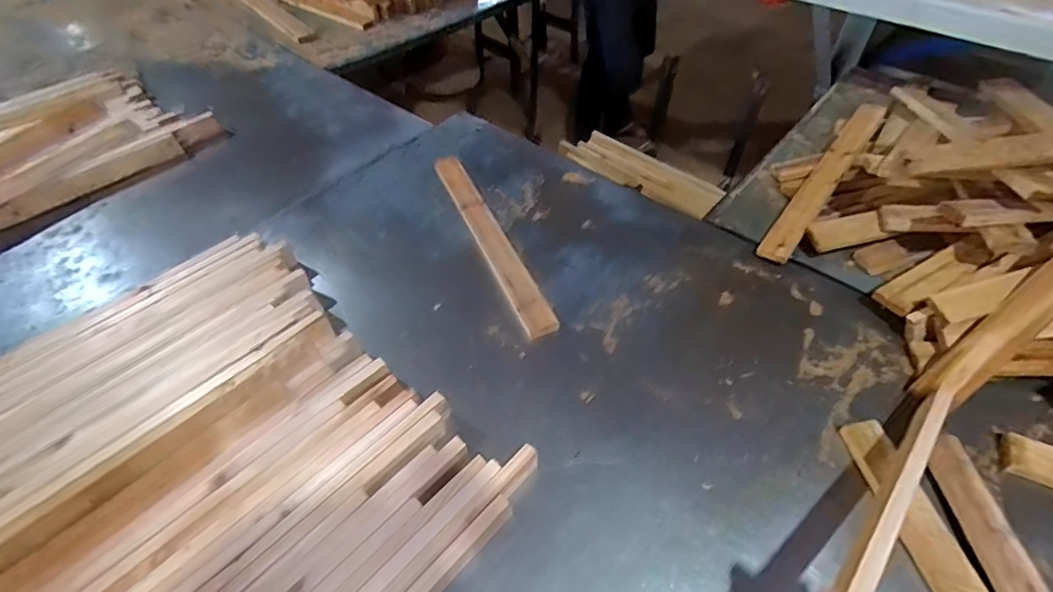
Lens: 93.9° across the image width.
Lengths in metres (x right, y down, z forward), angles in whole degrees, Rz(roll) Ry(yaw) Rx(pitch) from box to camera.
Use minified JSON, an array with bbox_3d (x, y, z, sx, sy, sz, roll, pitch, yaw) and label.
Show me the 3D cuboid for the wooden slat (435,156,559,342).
[{"bbox_3d":[-0.075,-0.121,0.914,0.052,0.010,0.516,-20,51,-15],"label":"wooden slat"}]

